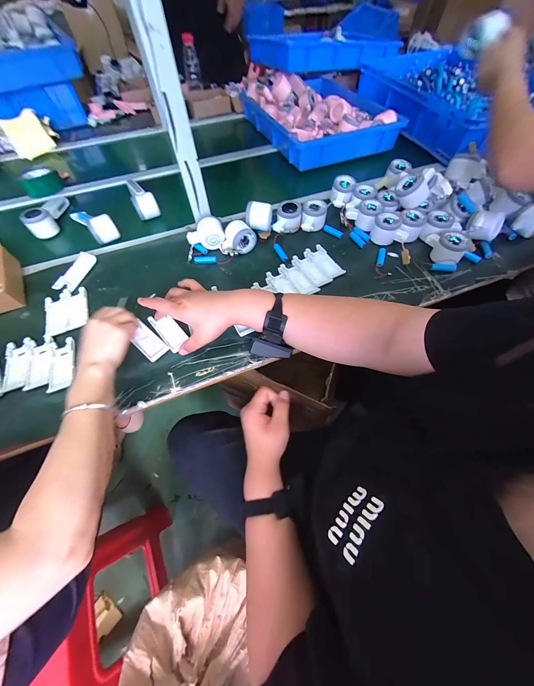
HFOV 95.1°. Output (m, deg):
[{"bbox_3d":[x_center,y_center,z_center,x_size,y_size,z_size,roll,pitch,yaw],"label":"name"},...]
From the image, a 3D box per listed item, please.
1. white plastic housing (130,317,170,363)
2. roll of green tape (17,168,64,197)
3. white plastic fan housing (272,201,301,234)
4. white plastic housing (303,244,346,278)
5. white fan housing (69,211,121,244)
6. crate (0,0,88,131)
[{"bbox_3d":[-0.231,-0.003,0.470,0.096,0.005,0.040,37,68,20],"label":"white plastic housing"},{"bbox_3d":[-0.681,-0.489,0.742,0.104,0.043,0.094,-21,62,-10],"label":"roll of green tape"},{"bbox_3d":[0.051,-0.305,0.602,0.066,0.046,0.073,8,61,6],"label":"white plastic fan housing"},{"bbox_3d":[0.130,-0.183,0.550,0.050,0.009,0.099,-30,64,-15],"label":"white plastic housing"},{"bbox_3d":[-0.451,-0.321,0.625,0.169,0.044,0.058,39,68,21],"label":"white fan housing"},{"bbox_3d":[-0.894,-0.997,0.906,0.370,0.248,0.379,-32,65,-16],"label":"crate"}]

